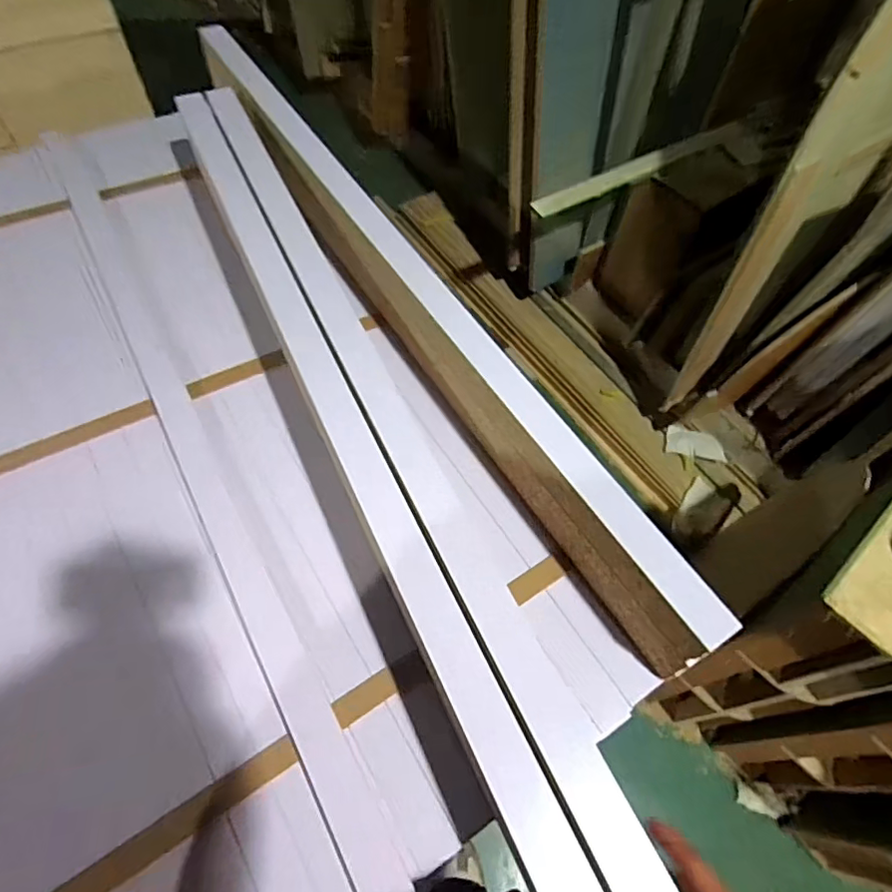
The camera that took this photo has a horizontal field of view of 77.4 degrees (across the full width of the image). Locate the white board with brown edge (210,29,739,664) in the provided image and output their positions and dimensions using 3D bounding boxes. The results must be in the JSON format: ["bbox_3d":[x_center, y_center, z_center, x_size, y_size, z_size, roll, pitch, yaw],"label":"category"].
[{"bbox_3d":[-0.063,-0.208,0.722,0.039,0.150,1.066,-21,64,-32],"label":"white board with brown edge"}]

